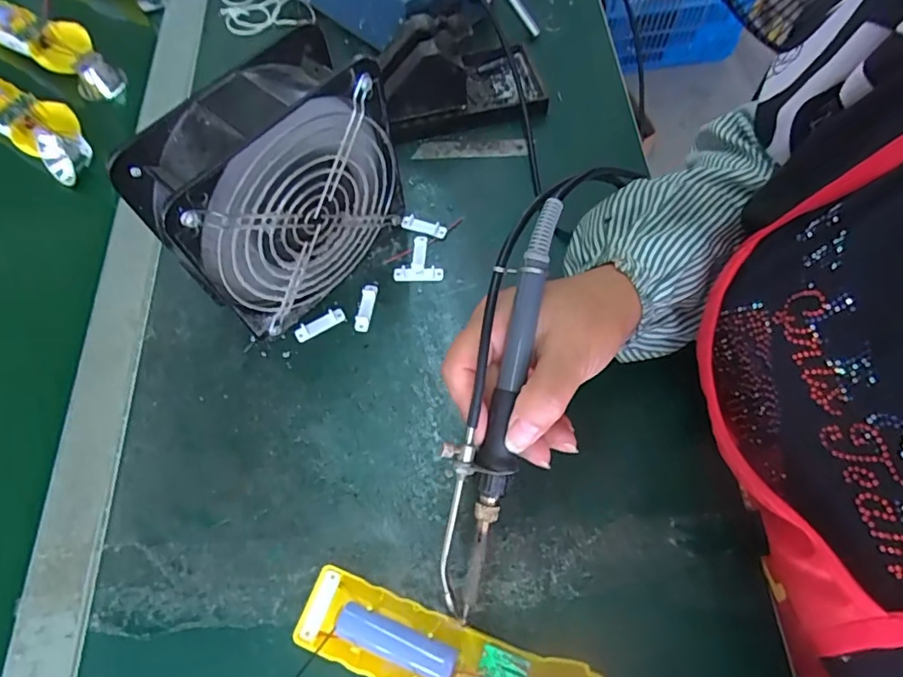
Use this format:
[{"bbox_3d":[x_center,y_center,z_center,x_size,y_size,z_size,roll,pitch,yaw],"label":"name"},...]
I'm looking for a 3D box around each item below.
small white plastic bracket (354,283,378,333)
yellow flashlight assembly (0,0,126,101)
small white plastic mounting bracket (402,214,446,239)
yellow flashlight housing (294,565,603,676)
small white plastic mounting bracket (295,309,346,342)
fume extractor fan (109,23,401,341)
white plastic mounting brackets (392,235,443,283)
[{"bbox_3d":[-0.063,-0.023,0.393,0.011,0.006,0.038,8,65,7],"label":"small white plastic bracket"},{"bbox_3d":[-0.410,-0.297,0.533,0.205,0.035,0.047,29,69,15],"label":"yellow flashlight assembly"},{"bbox_3d":[-0.021,-0.090,0.424,0.037,0.008,0.011,21,67,12],"label":"small white plastic mounting bracket"},{"bbox_3d":[-0.005,0.167,0.283,0.160,0.024,0.043,13,66,12],"label":"yellow flashlight housing"},{"bbox_3d":[-0.095,-0.011,0.388,0.037,0.004,0.011,-30,67,-11],"label":"small white plastic mounting bracket"},{"bbox_3d":[-0.105,-0.088,0.346,0.061,0.149,0.150,37,71,18],"label":"fume extractor fan"},{"bbox_3d":[-0.025,-0.063,0.410,0.037,0.008,0.038,-1,64,3],"label":"white plastic mounting brackets"}]

